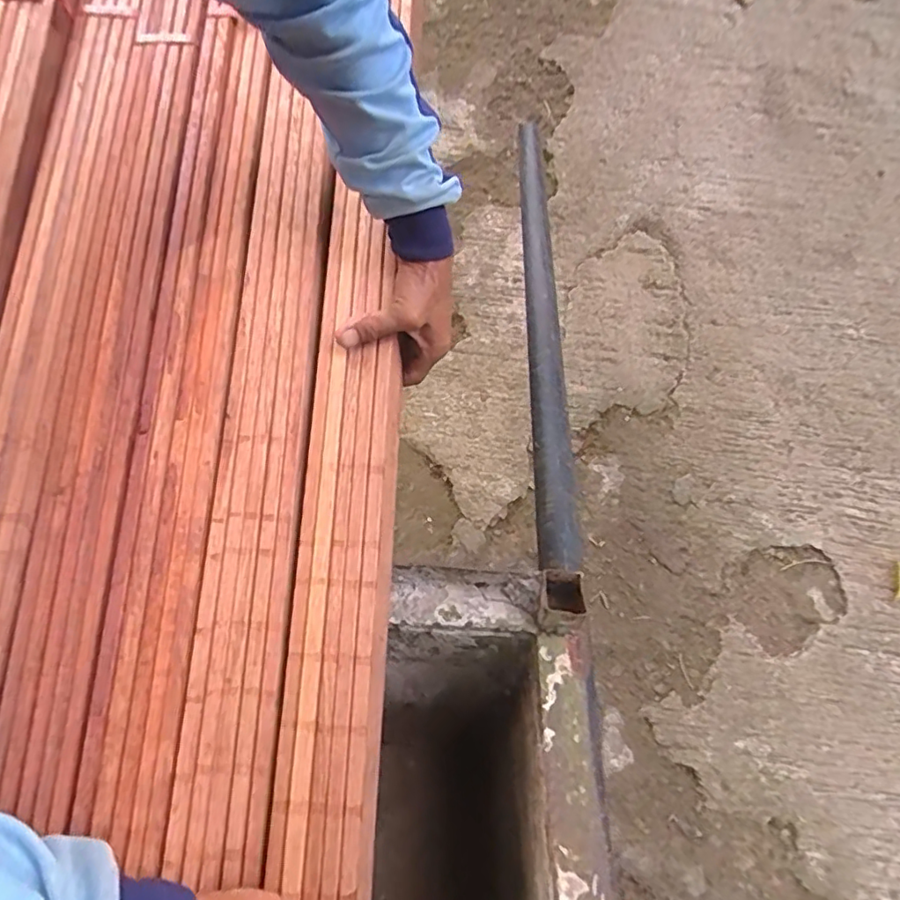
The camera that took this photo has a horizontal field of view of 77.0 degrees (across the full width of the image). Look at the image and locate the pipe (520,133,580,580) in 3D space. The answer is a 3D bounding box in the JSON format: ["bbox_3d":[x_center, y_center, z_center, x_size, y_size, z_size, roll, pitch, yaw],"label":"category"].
[{"bbox_3d":[0.129,-0.251,0.814,0.040,0.033,0.908,3,53,1],"label":"pipe"}]

